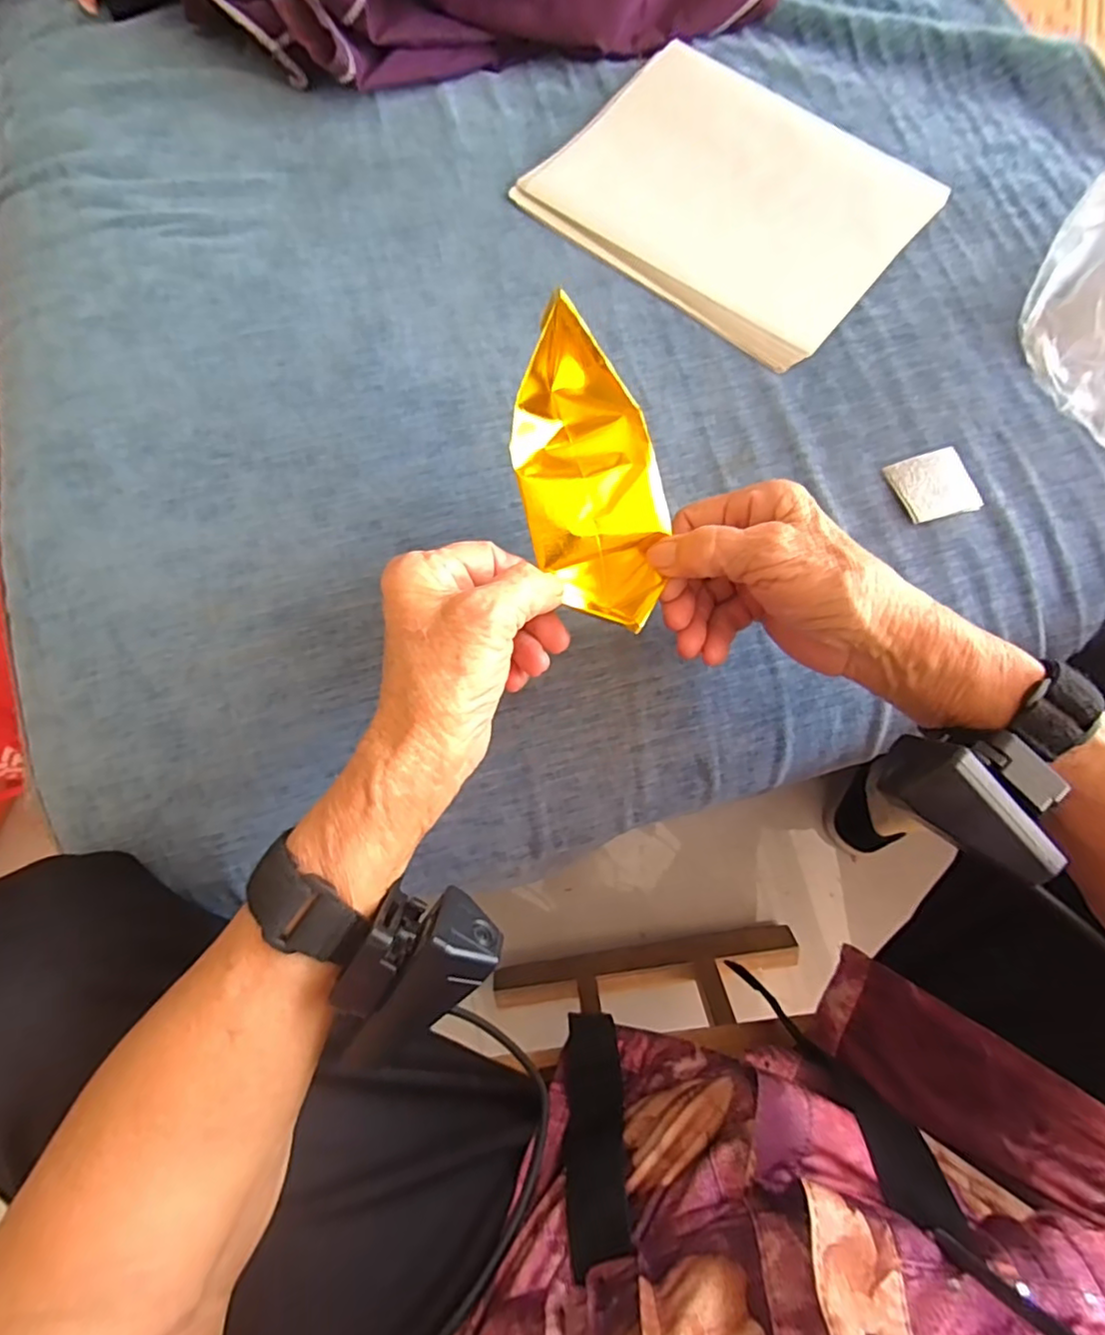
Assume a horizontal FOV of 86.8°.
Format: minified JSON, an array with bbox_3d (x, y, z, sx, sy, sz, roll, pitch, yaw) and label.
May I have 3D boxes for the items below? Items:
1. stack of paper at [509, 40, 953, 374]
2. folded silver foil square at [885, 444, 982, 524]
[{"bbox_3d":[0.128,-0.346,0.423,0.250,0.010,0.198,40,80,10],"label":"stack of paper"},{"bbox_3d":[0.231,-0.110,0.353,0.043,0.008,0.043,-16,75,-4],"label":"folded silver foil square"}]

